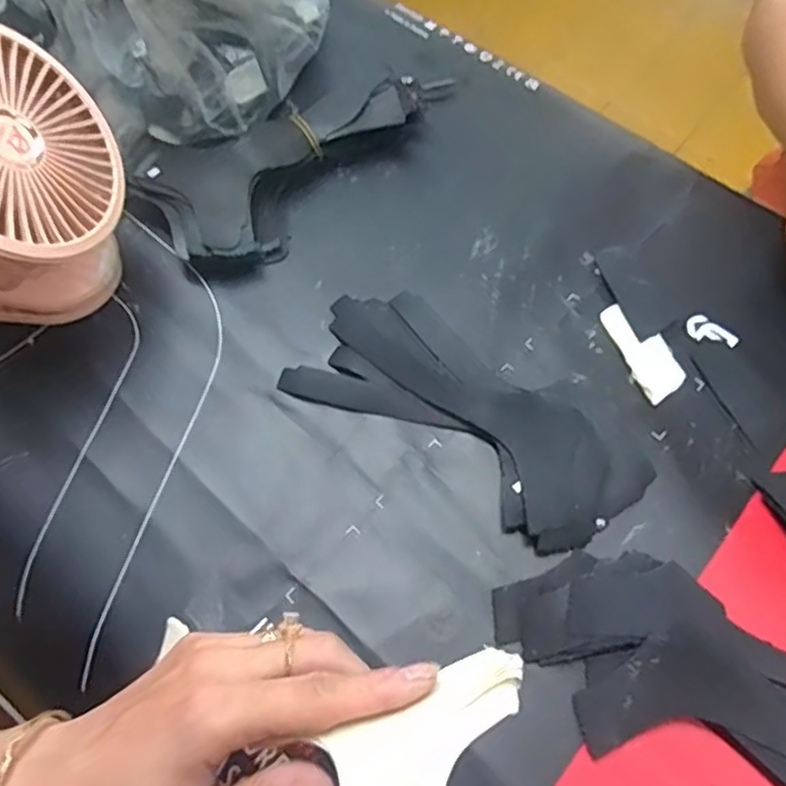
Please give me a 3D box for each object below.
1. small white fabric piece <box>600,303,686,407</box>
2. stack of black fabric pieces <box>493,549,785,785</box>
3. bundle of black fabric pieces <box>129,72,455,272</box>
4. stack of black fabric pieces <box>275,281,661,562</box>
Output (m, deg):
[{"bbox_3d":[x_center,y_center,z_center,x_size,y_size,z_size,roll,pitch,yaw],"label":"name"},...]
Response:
[{"bbox_3d":[0.159,-0.028,0.433,0.031,0.004,0.069,-24,67,-11],"label":"small white fabric piece"},{"bbox_3d":[0.166,0.151,0.339,0.229,0.014,0.093,19,66,9],"label":"stack of black fabric pieces"},{"bbox_3d":[-0.061,-0.181,0.487,0.098,0.030,0.243,41,71,17],"label":"bundle of black fabric pieces"},{"bbox_3d":[0.047,0.008,0.407,0.212,0.022,0.099,32,68,14],"label":"stack of black fabric pieces"}]

